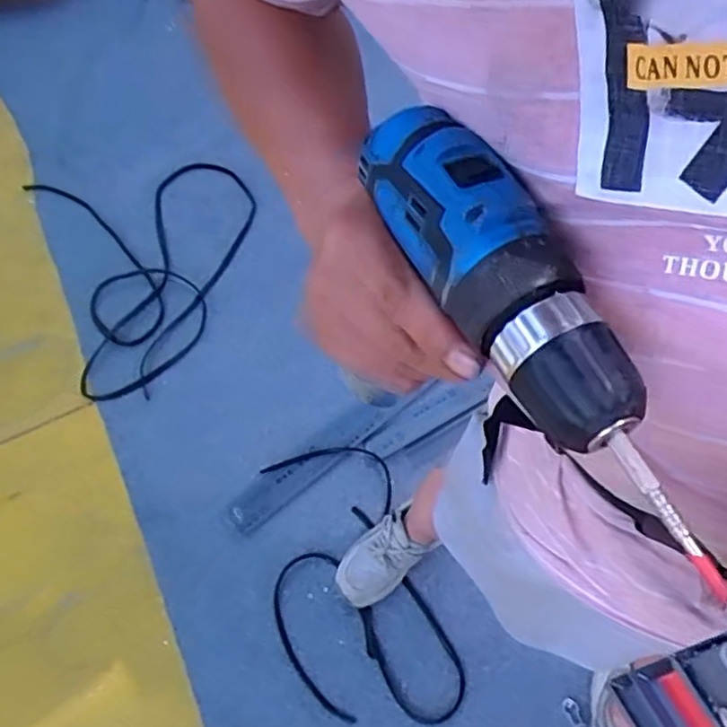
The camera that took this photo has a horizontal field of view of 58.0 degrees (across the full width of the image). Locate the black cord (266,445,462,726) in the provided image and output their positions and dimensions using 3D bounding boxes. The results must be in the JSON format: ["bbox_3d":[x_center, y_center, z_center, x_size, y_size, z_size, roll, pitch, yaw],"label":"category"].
[{"bbox_3d":[-0.032,0.399,1.231,0.284,0.020,0.544,-16,59,-9],"label":"black cord"}]

